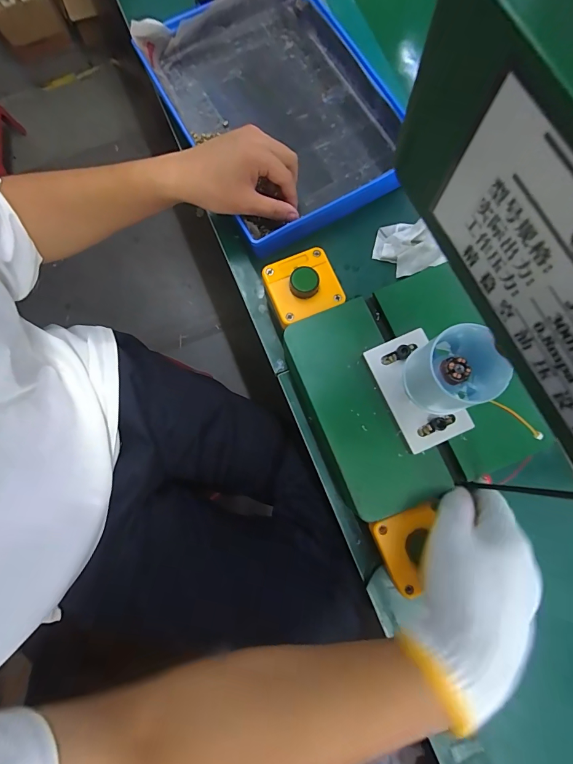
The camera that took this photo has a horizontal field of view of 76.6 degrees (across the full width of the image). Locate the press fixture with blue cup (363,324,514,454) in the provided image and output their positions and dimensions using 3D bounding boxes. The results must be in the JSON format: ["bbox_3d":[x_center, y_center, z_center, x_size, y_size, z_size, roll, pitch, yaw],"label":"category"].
[{"bbox_3d":[0.117,-0.001,0.285,0.063,0.093,0.098,-24,80,-5],"label":"press fixture with blue cup"}]

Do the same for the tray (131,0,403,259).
[{"bbox_3d":[-0.010,-0.334,0.442,0.231,0.050,0.328,-28,80,-5],"label":"tray"}]

